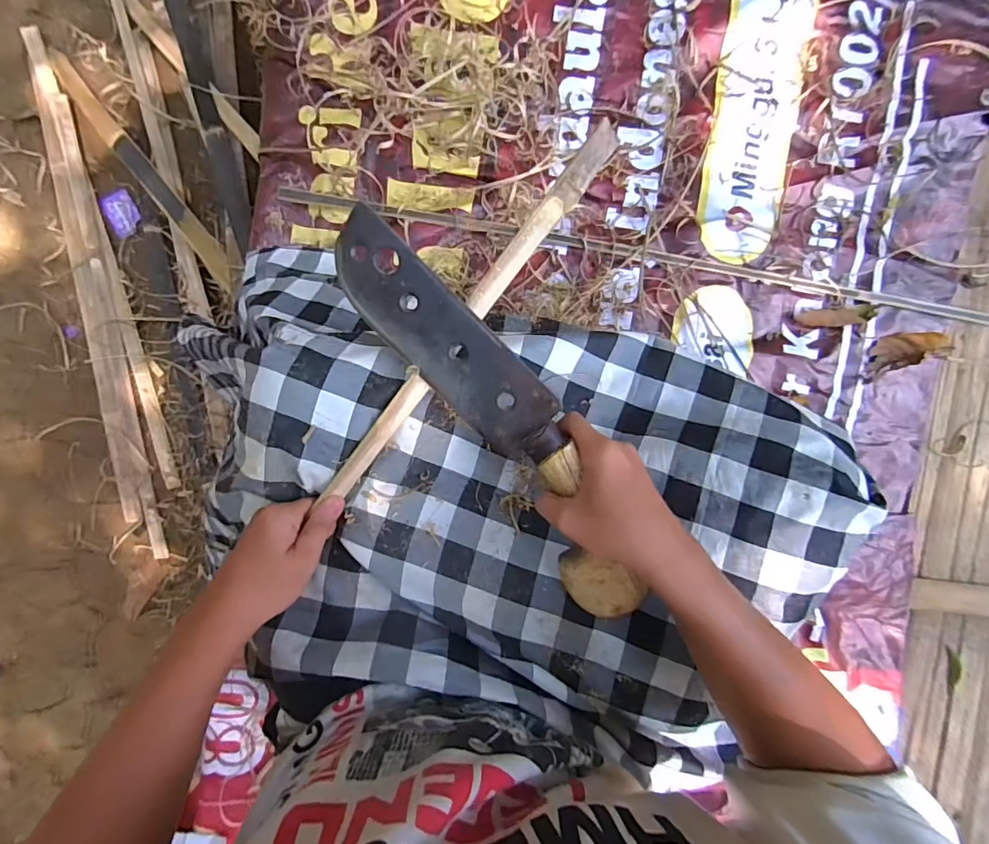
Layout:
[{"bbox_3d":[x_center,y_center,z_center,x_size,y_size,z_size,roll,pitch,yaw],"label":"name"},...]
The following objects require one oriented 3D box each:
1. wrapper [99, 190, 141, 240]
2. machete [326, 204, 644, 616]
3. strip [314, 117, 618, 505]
[{"bbox_3d":[-0.735,-0.412,0.970,0.056,0.012,0.084,-23,95,-2],"label":"wrapper"},{"bbox_3d":[0.006,-0.003,0.395,0.084,0.035,0.370,-34,96,23],"label":"machete"},{"bbox_3d":[-0.021,-0.085,0.396,0.023,0.011,0.363,37,93,-10],"label":"strip"}]

